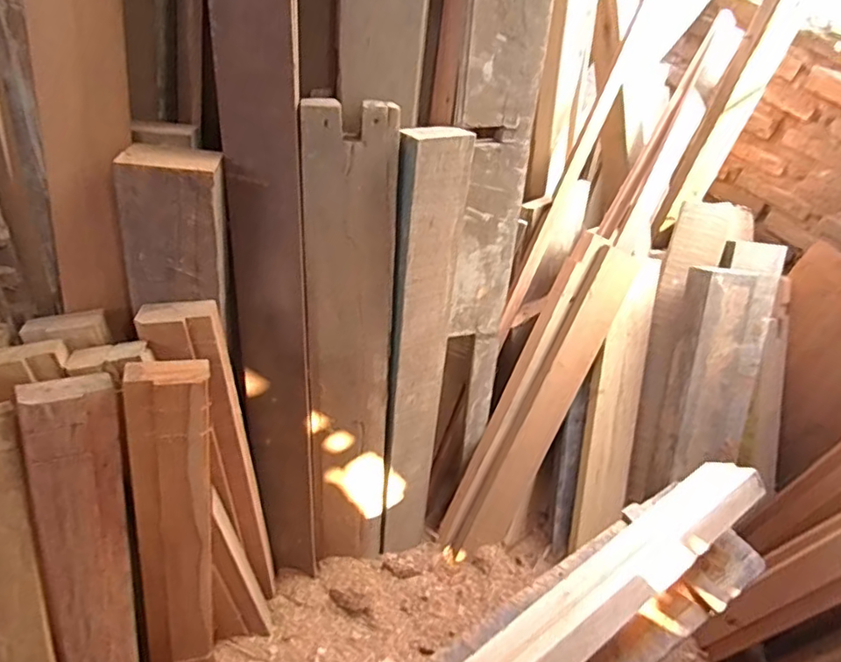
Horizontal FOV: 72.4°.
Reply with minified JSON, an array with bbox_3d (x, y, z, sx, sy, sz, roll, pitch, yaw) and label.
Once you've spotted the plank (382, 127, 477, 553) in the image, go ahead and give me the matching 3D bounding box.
[{"bbox_3d":[-0.005,0.089,1.069,0.122,0.887,0.023,-14,35,-29],"label":"plank"}]

